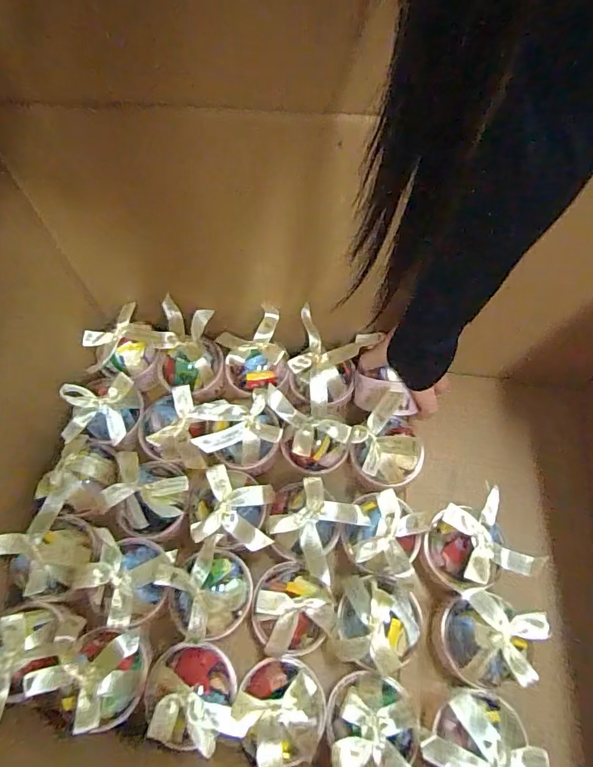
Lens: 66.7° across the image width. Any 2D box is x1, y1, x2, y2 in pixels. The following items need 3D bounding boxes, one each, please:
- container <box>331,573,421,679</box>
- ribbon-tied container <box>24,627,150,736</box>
[{"bbox_3d":[0.080,0.236,0.447,0.079,0.076,0.079,13,64,9],"label":"container"},{"bbox_3d":[-0.183,0.260,0.406,0.078,0.066,0.076,-1,62,2],"label":"ribbon-tied container"}]

